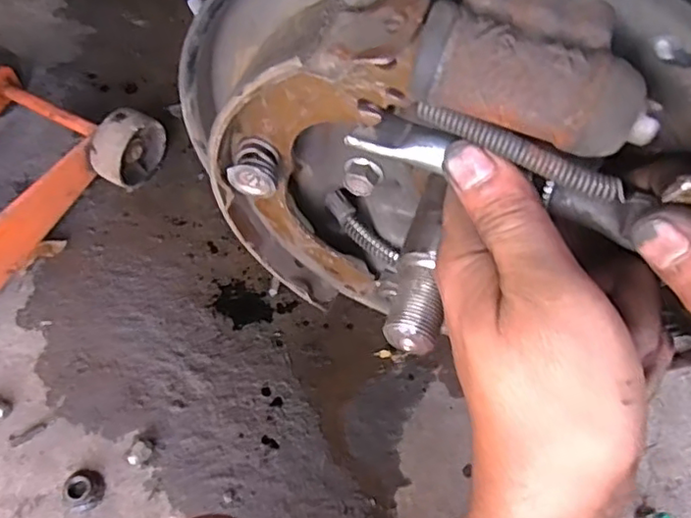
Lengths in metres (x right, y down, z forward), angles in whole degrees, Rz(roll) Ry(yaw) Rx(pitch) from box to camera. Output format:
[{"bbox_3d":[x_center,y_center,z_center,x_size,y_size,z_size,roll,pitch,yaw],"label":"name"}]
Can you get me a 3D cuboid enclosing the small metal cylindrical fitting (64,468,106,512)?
[{"bbox_3d":[-0.271,0.234,0.648,0.039,0.029,0.039,1,64,-3],"label":"small metal cylindrical fitting"}]

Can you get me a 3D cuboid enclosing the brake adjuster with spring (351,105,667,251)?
[{"bbox_3d":[0.047,-0.030,0.200,0.094,0.026,0.016,22,64,15],"label":"brake adjuster with spring"}]

